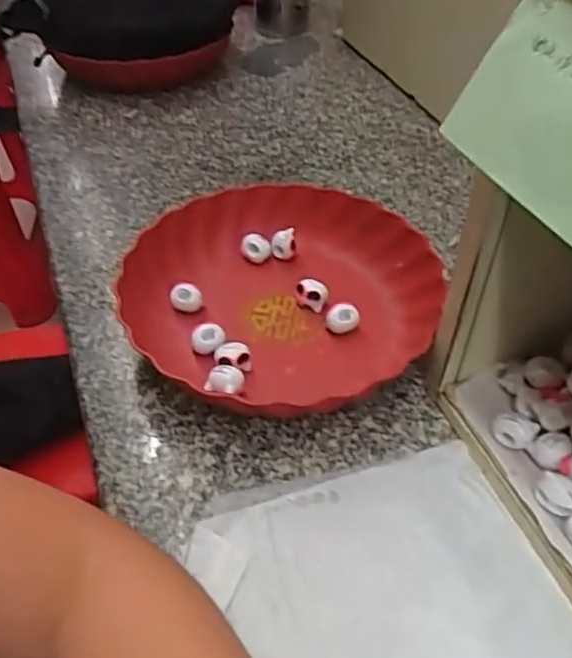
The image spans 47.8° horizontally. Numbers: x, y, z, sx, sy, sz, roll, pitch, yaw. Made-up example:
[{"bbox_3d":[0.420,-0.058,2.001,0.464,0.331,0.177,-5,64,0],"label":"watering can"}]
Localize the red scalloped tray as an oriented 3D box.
[{"bbox_3d":[-0.001,-0.027,0.504,0.238,0.045,0.235,-34,54,-30],"label":"red scalloped tray"}]

